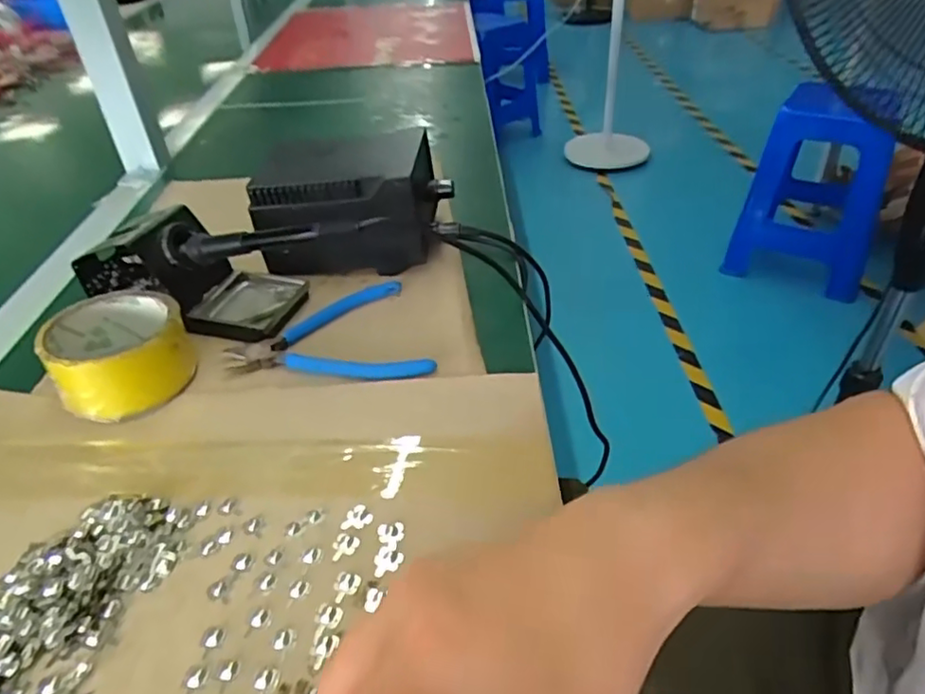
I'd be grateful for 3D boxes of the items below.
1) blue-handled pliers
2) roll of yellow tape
[{"bbox_3d":[-0.089,-0.017,0.472,0.147,0.009,0.113,2,38,6],"label":"blue-handled pliers"},{"bbox_3d":[-0.233,0.001,0.426,0.082,0.045,0.087,-2,38,2],"label":"roll of yellow tape"}]

